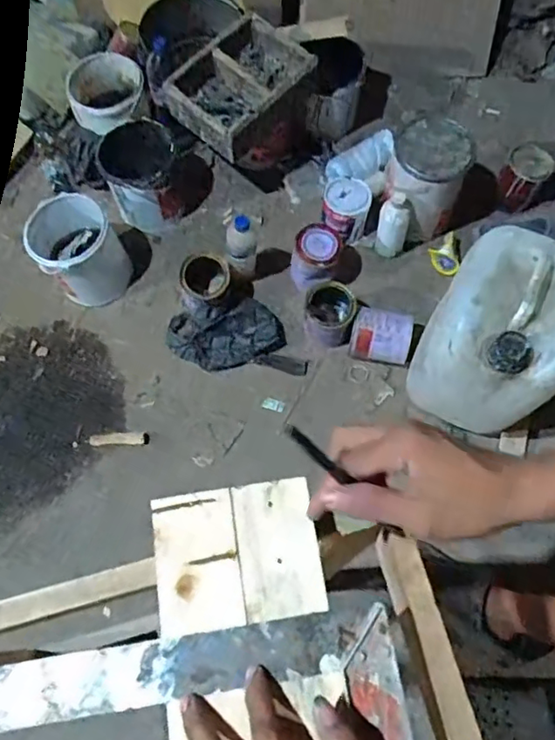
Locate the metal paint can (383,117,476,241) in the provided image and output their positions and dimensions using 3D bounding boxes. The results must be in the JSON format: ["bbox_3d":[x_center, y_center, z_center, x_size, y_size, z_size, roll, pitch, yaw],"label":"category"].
[{"bbox_3d":[0.339,-0.445,1.354,0.173,0.191,0.179,22,69,9],"label":"metal paint can"}]

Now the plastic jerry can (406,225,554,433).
[{"bbox_3d":[0.409,-0.047,1.127,0.238,0.377,0.247,21,69,9],"label":"plastic jerry can"}]

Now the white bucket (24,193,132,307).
[{"bbox_3d":[-0.466,-0.275,1.379,0.193,0.175,0.195,-28,70,-11],"label":"white bucket"}]

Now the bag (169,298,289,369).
[{"bbox_3d":[-0.120,-0.078,1.360,0.267,0.058,0.155,-11,68,-5],"label":"bag"}]

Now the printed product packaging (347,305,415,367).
[{"bbox_3d":[0.232,-0.078,1.306,0.136,0.091,0.096,10,68,4],"label":"printed product packaging"}]

